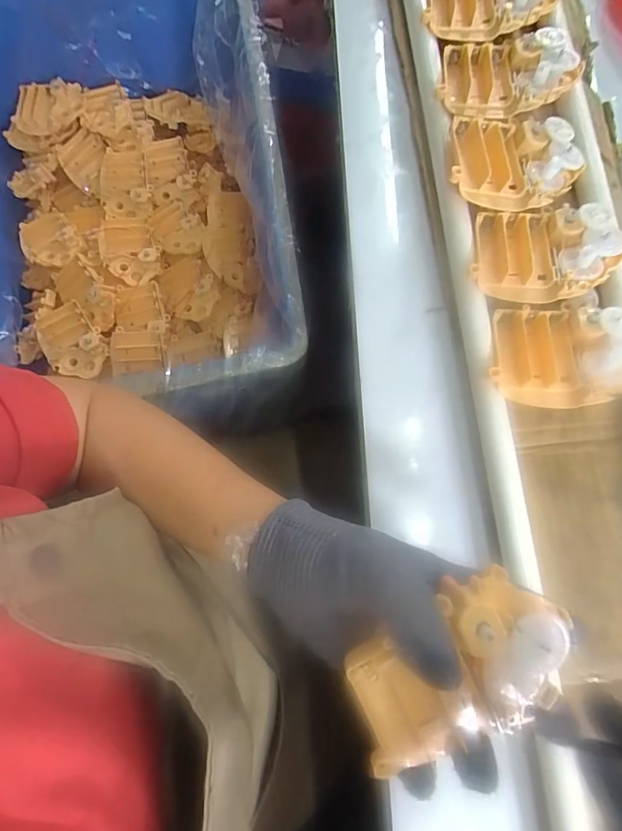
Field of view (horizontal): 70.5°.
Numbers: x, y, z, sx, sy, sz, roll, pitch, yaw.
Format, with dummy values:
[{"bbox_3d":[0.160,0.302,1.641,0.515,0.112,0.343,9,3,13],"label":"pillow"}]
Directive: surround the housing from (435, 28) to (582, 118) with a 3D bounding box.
[{"bbox_3d":[0.149,-0.256,0.333,0.096,0.028,0.067,7,79,3],"label":"housing"}]

